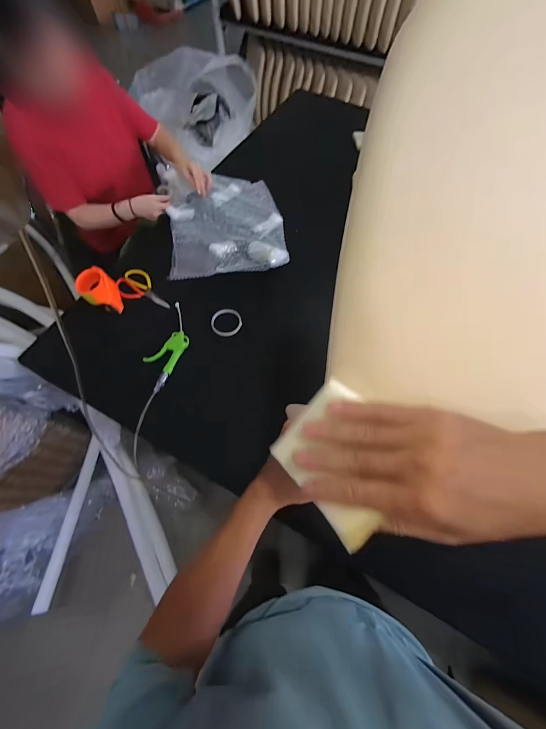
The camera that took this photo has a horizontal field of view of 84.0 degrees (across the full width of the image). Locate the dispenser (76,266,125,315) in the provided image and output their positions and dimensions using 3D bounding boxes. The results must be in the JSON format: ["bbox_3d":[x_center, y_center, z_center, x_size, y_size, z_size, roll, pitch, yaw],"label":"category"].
[{"bbox_3d":[-0.485,-0.208,0.856,0.130,0.063,0.088,36,68,14],"label":"dispenser"}]

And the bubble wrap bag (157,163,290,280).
[{"bbox_3d":[-0.165,-0.469,0.991,0.376,0.071,0.454,-6,64,-5],"label":"bubble wrap bag"}]

